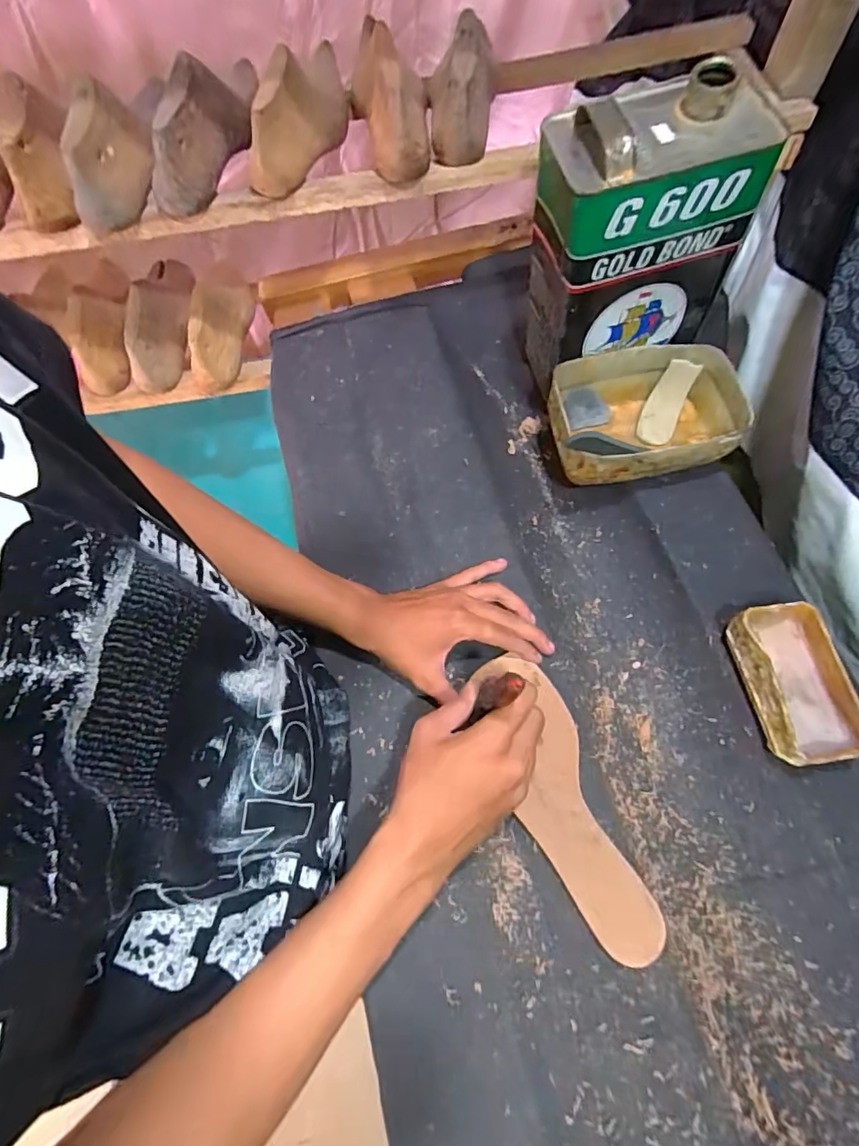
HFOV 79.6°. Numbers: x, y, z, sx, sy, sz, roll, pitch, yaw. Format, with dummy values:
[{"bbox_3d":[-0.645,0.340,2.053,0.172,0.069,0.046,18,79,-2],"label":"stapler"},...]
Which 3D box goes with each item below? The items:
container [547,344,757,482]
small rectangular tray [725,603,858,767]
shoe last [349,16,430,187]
[{"bbox_3d":[0.220,-0.161,0.532,0.189,0.076,0.128,-8,66,0],"label":"container"},{"bbox_3d":[0.309,0.093,0.436,0.077,0.046,0.123,-10,66,-1],"label":"small rectangular tray"},{"bbox_3d":[-0.041,-0.461,0.504,0.053,0.072,0.174,-14,66,-4],"label":"shoe last"}]

